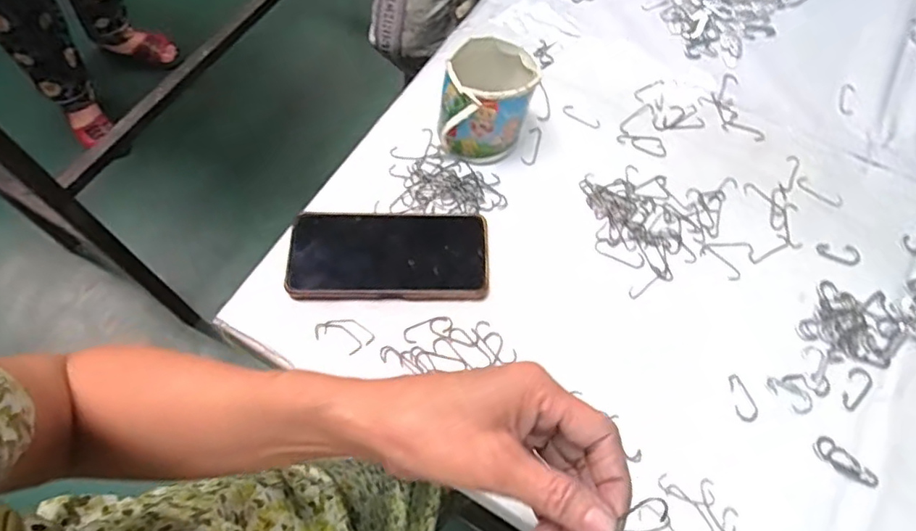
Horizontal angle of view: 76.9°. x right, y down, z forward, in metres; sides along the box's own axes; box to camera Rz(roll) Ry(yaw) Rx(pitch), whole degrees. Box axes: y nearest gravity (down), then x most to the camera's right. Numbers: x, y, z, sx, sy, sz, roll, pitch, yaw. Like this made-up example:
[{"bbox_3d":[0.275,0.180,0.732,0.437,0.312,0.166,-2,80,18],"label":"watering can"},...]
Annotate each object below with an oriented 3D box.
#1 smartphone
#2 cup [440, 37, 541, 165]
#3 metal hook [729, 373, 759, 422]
[{"bbox_3d":[-0.059,-0.010,0.500,0.169,0.016,0.084,0,63,-1],"label":"smartphone"},{"bbox_3d":[0.028,-0.152,0.536,0.083,0.075,0.090,12,63,5],"label":"cup"},{"bbox_3d":[0.224,0.103,0.452,0.017,0.004,0.038,-4,63,-2],"label":"metal hook"}]

